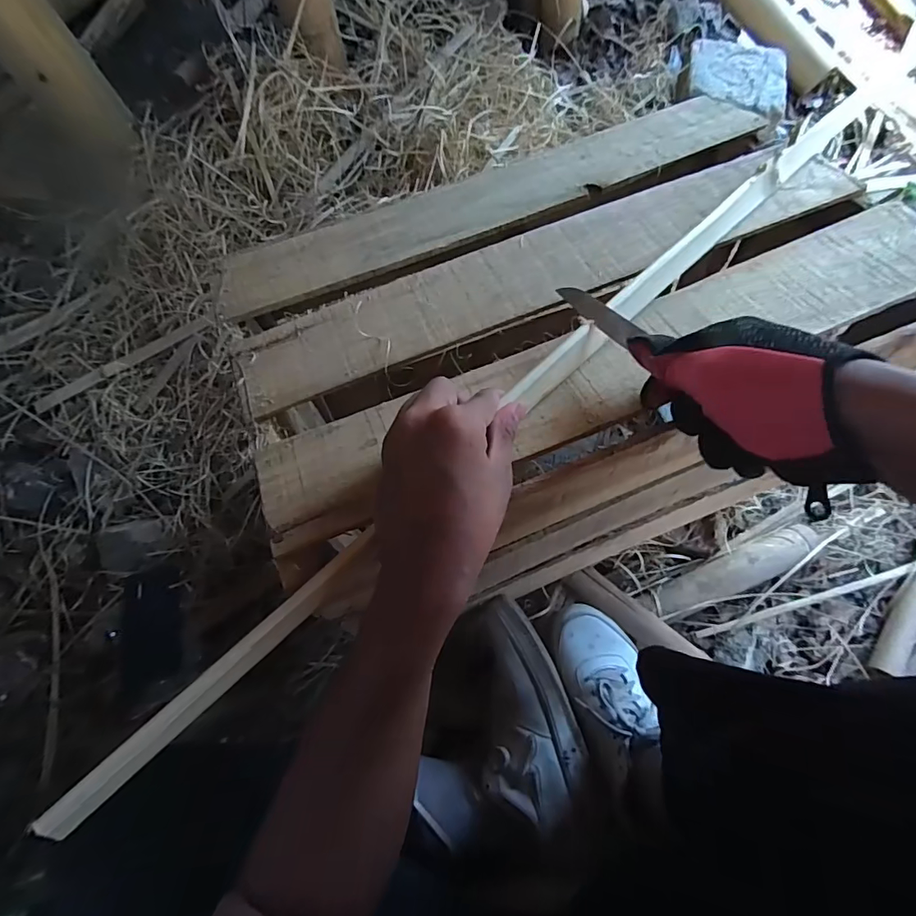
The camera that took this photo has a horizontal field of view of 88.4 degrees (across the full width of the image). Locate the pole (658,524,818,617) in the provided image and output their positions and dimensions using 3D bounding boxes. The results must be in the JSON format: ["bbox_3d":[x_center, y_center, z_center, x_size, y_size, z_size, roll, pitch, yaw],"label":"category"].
[{"bbox_3d":[0.408,0.164,0.687,0.263,0.053,0.053,-21,72,-4],"label":"pole"}]

